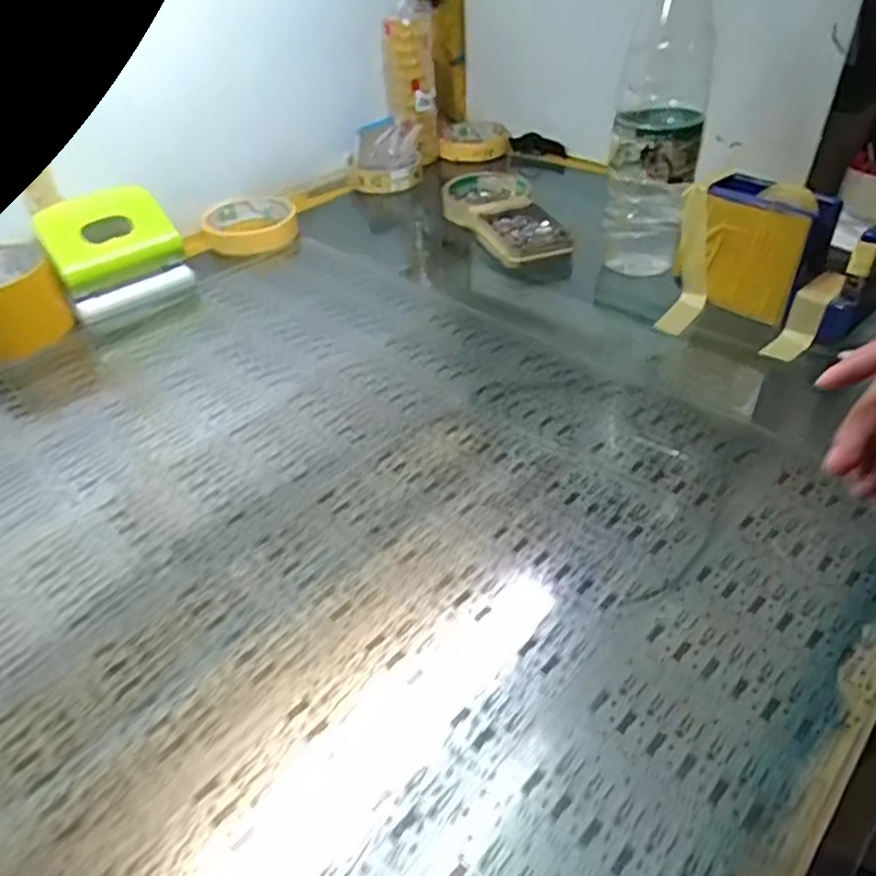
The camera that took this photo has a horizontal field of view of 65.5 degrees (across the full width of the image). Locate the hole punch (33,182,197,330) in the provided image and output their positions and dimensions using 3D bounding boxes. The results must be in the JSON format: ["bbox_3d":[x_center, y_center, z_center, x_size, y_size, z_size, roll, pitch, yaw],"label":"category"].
[{"bbox_3d":[-0.260,-0.152,0.554,0.098,0.075,0.061,-23,44,-21],"label":"hole punch"}]

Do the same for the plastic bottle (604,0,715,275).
[{"bbox_3d":[0.161,-0.231,0.493,0.064,0.211,0.064,11,43,17],"label":"plastic bottle"}]

